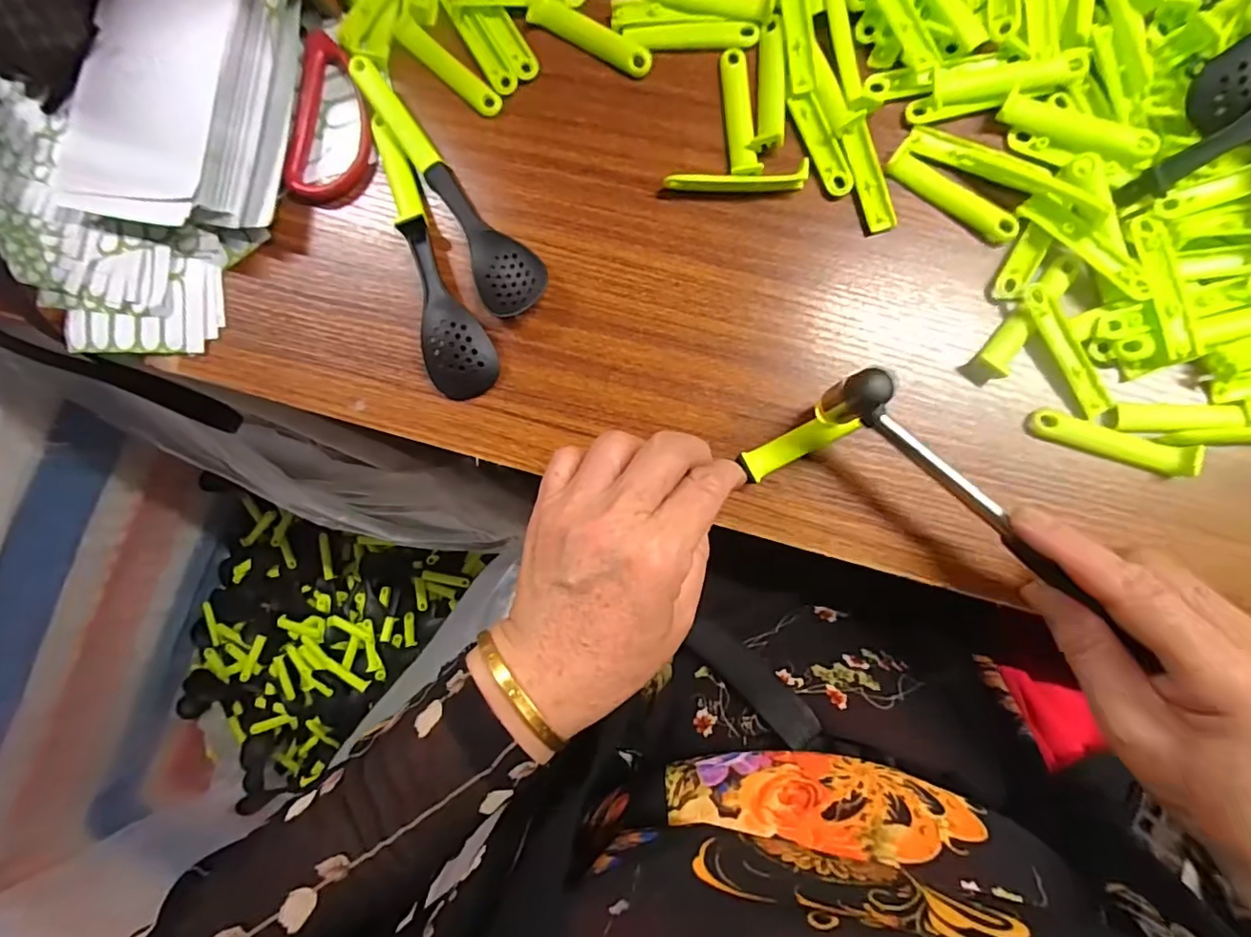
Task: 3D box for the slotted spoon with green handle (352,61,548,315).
[{"bbox_3d":[-0.103,-0.162,0.331,0.037,0.015,0.169,-35,87,5],"label":"slotted spoon with green handle"}]

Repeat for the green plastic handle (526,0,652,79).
[{"bbox_3d":[-0.020,-0.248,0.328,0.076,0.006,0.017,30,94,5],"label":"green plastic handle"}]

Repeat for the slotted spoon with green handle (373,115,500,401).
[{"bbox_3d":[-0.110,-0.123,0.328,0.037,0.017,0.166,-16,89,6],"label":"slotted spoon with green handle"}]

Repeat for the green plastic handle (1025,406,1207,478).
[{"bbox_3d":[0.249,-0.013,0.294,0.076,0.014,0.016,17,92,6],"label":"green plastic handle"}]

